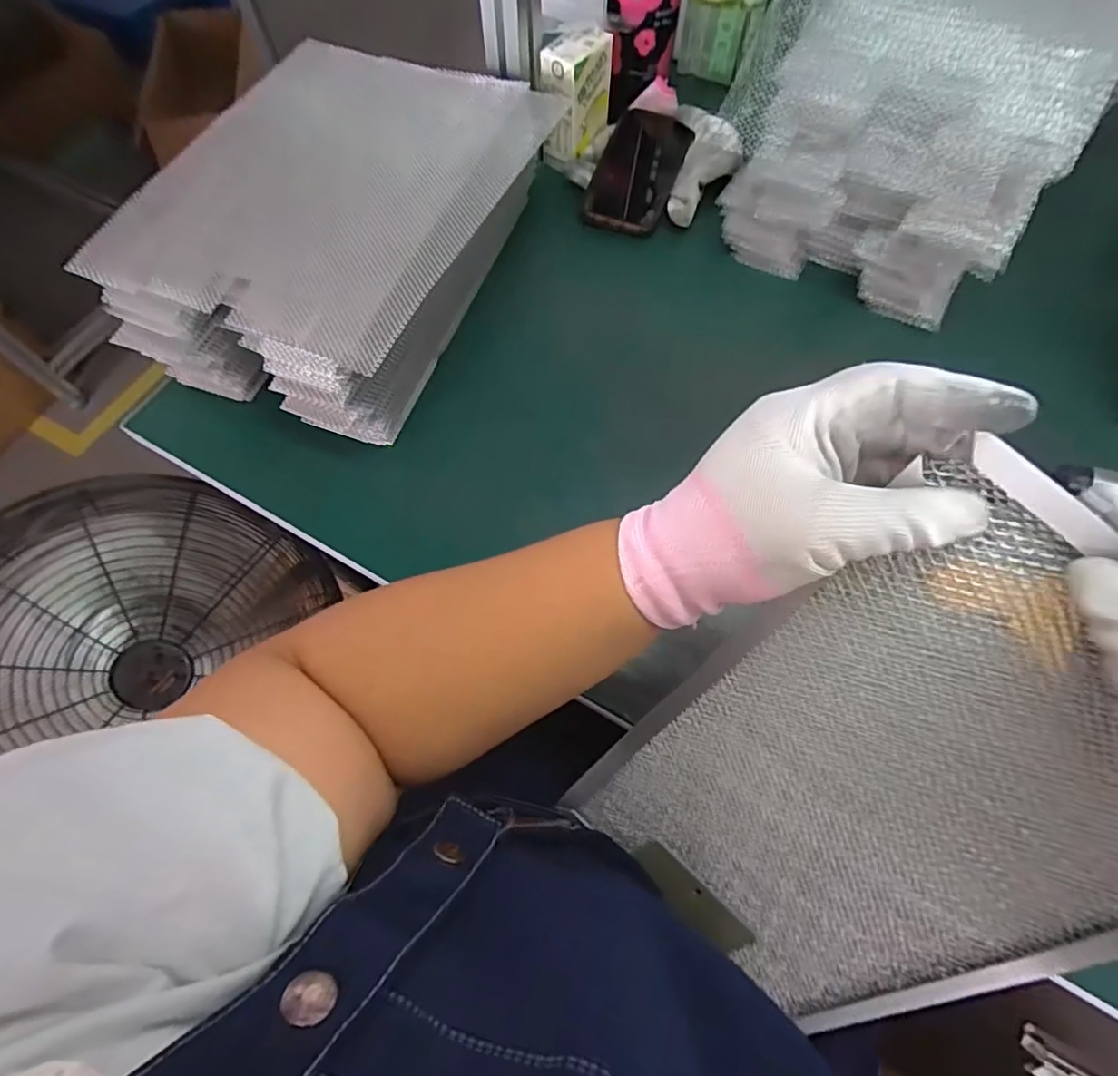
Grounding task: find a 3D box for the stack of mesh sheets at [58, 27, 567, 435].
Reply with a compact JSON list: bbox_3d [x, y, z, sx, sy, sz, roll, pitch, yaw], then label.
[{"bbox_3d":[-0.210,-0.283,0.520,0.263,0.112,0.350,21,67,9],"label":"stack of mesh sheets"}]

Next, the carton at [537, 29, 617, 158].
[{"bbox_3d":[0.018,-0.454,0.590,0.050,0.087,0.074,32,70,14],"label":"carton"}]

